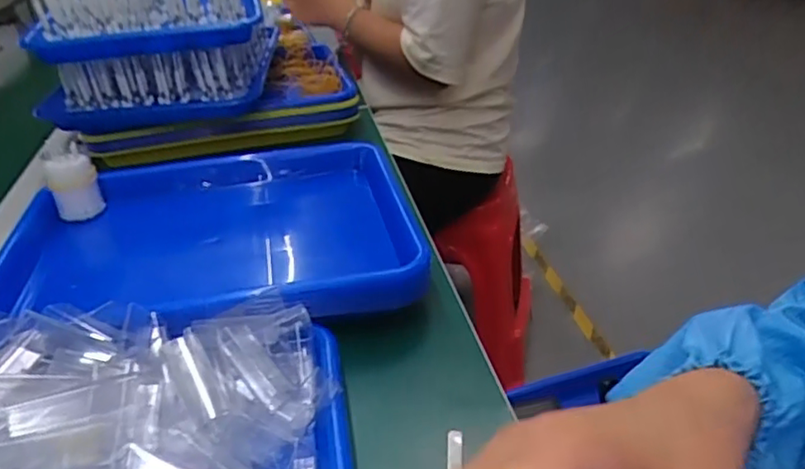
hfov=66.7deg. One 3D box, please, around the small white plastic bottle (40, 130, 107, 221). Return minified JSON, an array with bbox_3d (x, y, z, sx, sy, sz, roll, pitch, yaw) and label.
[{"bbox_3d":[-0.311,-0.055,0.575,0.040,0.077,0.038,-19,35,-24],"label":"small white plastic bottle"}]

